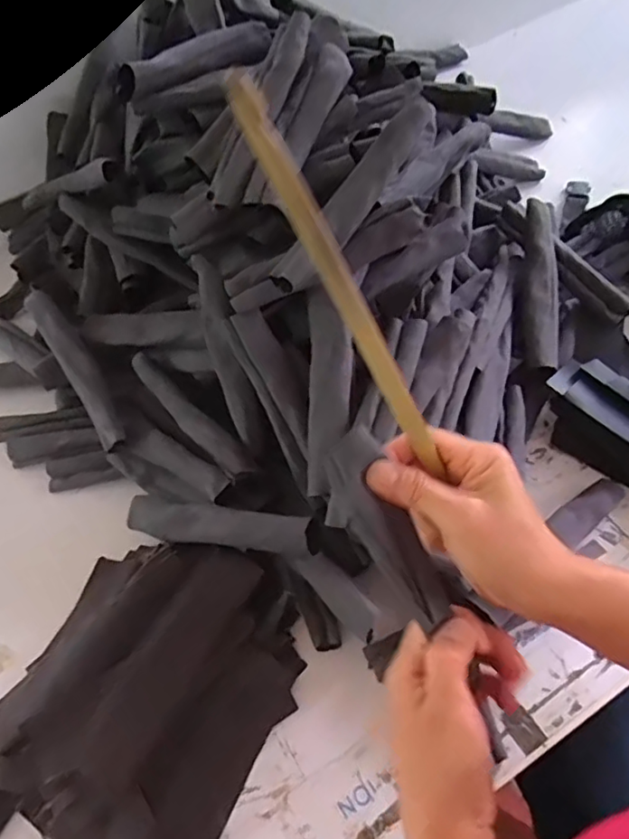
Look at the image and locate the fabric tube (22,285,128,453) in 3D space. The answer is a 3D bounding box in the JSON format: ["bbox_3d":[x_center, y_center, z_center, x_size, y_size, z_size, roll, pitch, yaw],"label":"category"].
[{"bbox_3d":[-0.237,-0.053,0.587,0.030,0.025,0.183,-29,79,-20],"label":"fabric tube"}]

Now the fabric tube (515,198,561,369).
[{"bbox_3d":[0.233,-0.140,0.605,0.046,0.033,0.179,4,78,5],"label":"fabric tube"}]

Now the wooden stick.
[{"bbox_3d":[0.017,-0.062,0.304,0.015,0.223,0.007,2,42,48],"label":"wooden stick"}]

